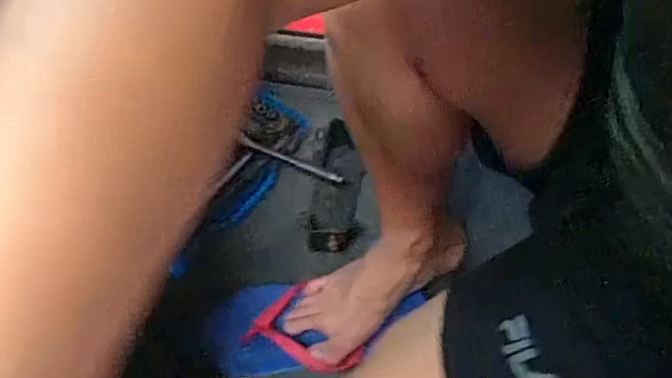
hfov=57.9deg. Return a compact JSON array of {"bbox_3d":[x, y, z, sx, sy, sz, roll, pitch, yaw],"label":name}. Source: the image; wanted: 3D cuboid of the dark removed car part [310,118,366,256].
[{"bbox_3d":[0.003,-0.006,0.880,0.068,0.031,0.199,4,60,4],"label":"dark removed car part"}]

